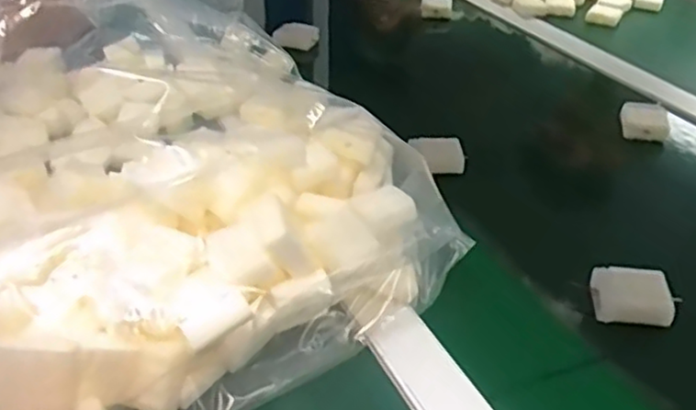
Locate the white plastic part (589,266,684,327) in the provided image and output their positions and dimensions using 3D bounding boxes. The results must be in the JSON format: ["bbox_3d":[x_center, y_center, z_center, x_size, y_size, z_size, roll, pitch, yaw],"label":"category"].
[{"bbox_3d":[0.193,0.060,0.470,0.050,0.019,0.044,7,35,11],"label":"white plastic part"}]

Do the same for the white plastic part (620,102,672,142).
[{"bbox_3d":[0.291,-0.082,0.681,0.044,0.020,0.054,11,36,17],"label":"white plastic part"}]

